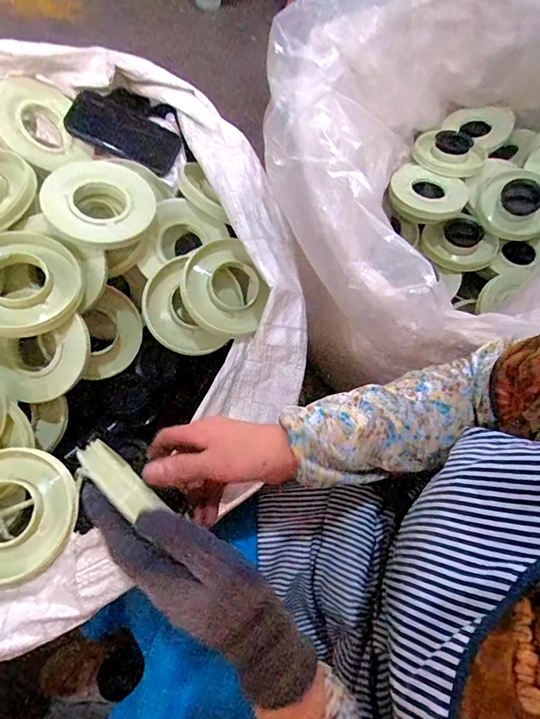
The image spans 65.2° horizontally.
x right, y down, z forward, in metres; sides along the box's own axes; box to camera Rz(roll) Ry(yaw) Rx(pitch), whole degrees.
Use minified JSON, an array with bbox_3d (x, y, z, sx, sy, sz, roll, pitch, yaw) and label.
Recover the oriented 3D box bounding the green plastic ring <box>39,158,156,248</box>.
[{"bbox_3d":[-0.214,-0.195,0.530,0.122,0.026,0.122,6,71,-17],"label":"green plastic ring"}]

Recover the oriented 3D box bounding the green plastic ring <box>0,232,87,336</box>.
[{"bbox_3d":[-0.286,-0.085,0.486,0.134,0.034,0.119,-10,82,-18],"label":"green plastic ring"}]

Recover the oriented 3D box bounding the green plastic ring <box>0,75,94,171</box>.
[{"bbox_3d":[-0.324,-0.323,0.588,0.115,0.028,0.121,13,72,-44],"label":"green plastic ring"}]

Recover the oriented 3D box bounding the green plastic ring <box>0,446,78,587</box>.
[{"bbox_3d":[-0.267,0.158,0.433,0.122,0.030,0.128,1,66,-2],"label":"green plastic ring"}]

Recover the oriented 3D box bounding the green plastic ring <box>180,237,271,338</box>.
[{"bbox_3d":[-0.061,-0.089,0.559,0.113,0.047,0.113,27,78,-7],"label":"green plastic ring"}]

